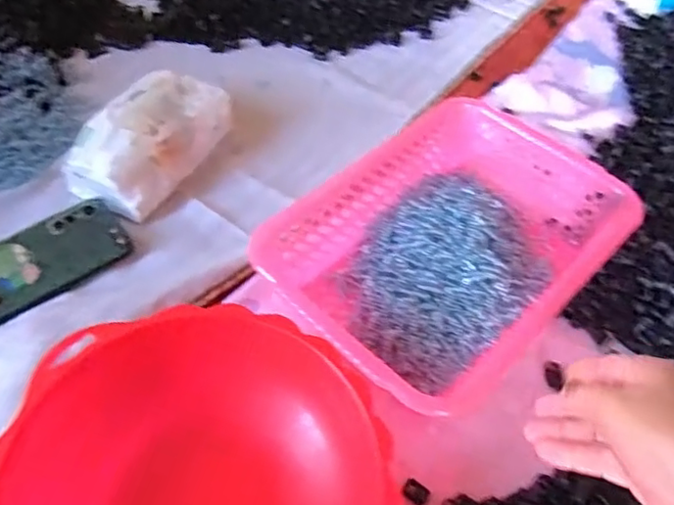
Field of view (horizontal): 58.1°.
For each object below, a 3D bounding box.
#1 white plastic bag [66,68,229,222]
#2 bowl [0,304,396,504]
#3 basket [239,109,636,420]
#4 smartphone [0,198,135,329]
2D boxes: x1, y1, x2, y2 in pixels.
[{"bbox_3d":[-0.185,-0.115,0.613,0.087,0.074,0.164,25,55,16],"label":"white plastic bag"},{"bbox_3d":[-0.093,0.161,0.402,0.239,0.072,0.237,2,52,-2],"label":"bowl"},{"bbox_3d":[0.099,-0.005,0.545,0.217,0.069,0.316,38,59,24],"label":"basket"},{"bbox_3d":[-0.267,0.009,0.536,0.162,0.009,0.080,-34,61,-26],"label":"smartphone"}]

